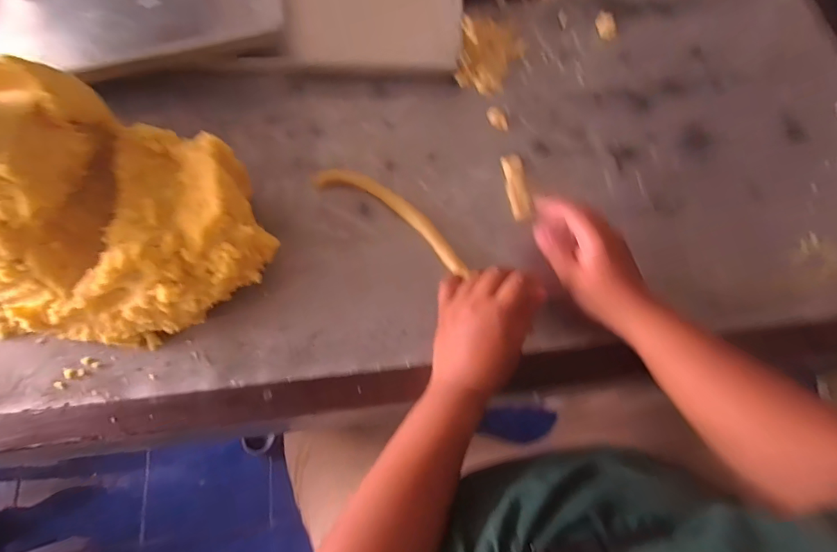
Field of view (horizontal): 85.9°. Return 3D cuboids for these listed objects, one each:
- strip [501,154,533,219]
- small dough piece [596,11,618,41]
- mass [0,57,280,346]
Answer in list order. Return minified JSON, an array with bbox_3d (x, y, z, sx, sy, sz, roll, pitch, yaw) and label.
[{"bbox_3d":[0.123,-0.111,0.558,0.026,0.013,0.092,-6,70,-2],"label":"strip"},{"bbox_3d":[0.274,-0.368,0.658,0.023,0.014,0.046,-13,70,-4],"label":"small dough piece"},{"bbox_3d":[-0.365,-0.081,0.463,0.410,0.165,0.262,5,70,2],"label":"mass"}]

